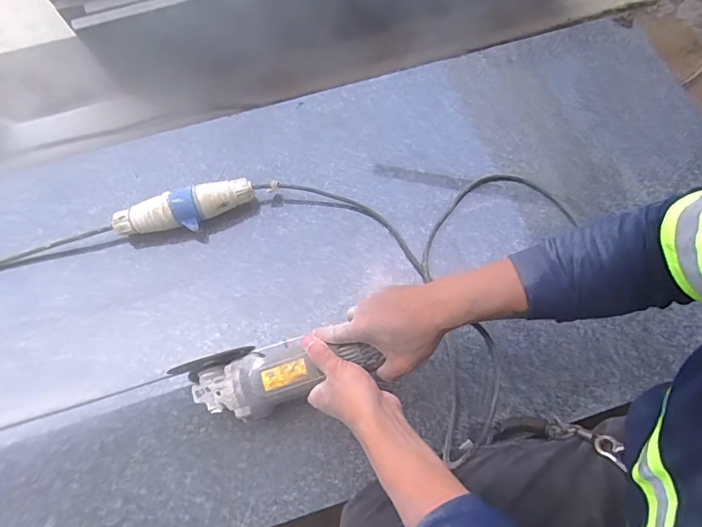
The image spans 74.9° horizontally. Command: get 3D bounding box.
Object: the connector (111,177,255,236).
[{"bbox_3d":[-0.244,-0.080,0.674,0.204,0.054,0.065,-13,69,-4],"label":"connector"}]

